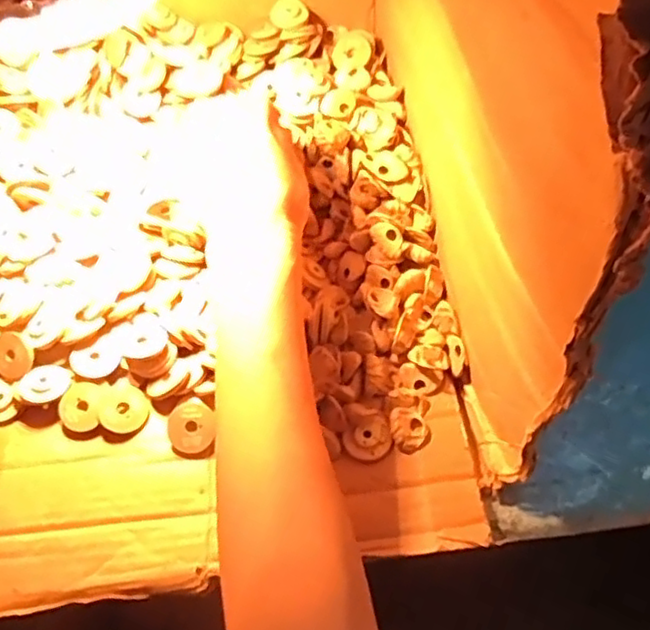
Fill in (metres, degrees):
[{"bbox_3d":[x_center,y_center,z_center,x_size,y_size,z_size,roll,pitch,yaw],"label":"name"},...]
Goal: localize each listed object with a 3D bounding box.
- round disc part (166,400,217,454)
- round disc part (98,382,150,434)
[{"bbox_3d":[-0.074,0.062,0.366,0.026,0.004,0.027,0,84,2],"label":"round disc part"},{"bbox_3d":[-0.115,0.053,0.376,0.028,0.004,0.028,36,56,-5],"label":"round disc part"}]

